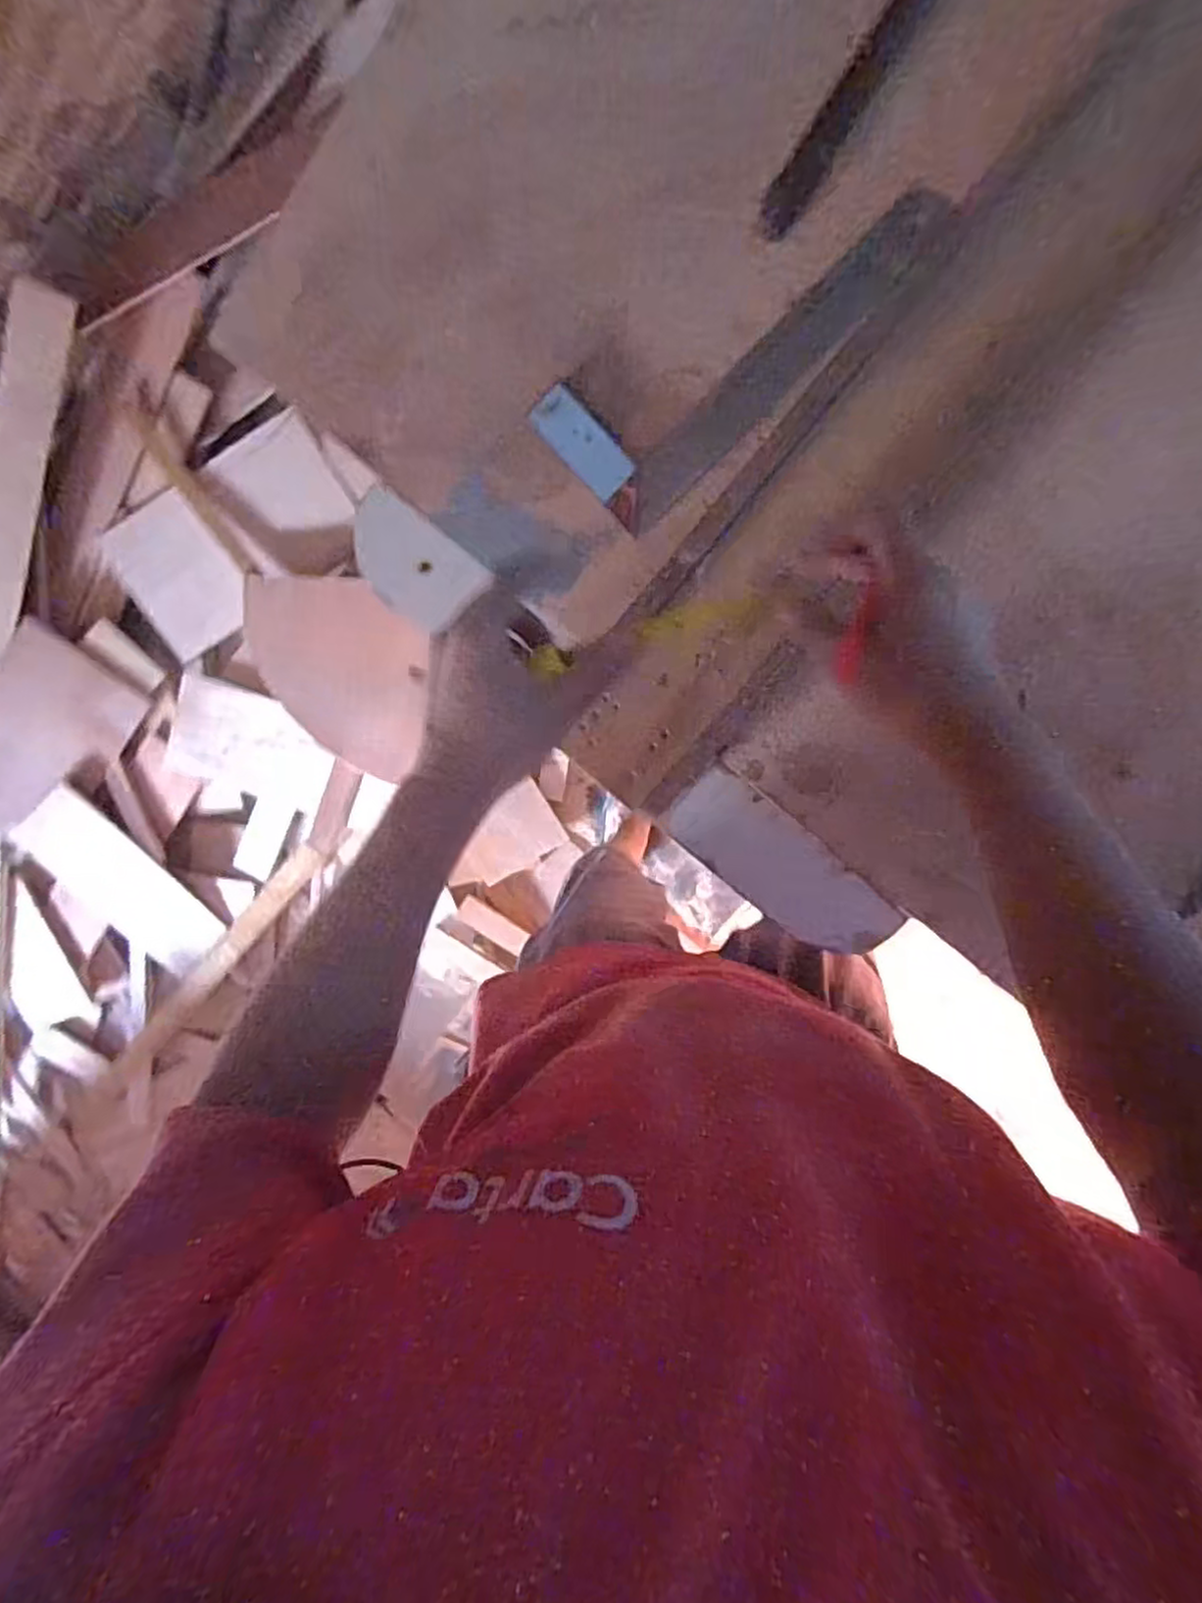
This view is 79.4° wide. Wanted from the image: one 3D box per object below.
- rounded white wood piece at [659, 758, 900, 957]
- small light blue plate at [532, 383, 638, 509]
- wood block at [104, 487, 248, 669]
[{"bbox_3d":[0.146,0.056,0.588,0.199,0.008,0.071,40,101,1],"label":"rounded white wood piece"},{"bbox_3d":[-0.012,-0.270,0.547,0.039,0.018,0.084,-43,91,11],"label":"small light blue plate"},{"bbox_3d":[-0.774,-0.412,1.331,0.202,0.019,0.247,-32,107,5],"label":"wood block"}]

